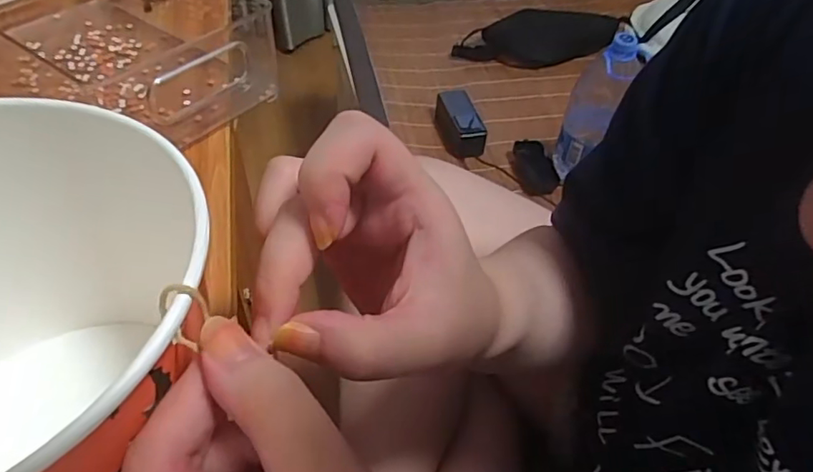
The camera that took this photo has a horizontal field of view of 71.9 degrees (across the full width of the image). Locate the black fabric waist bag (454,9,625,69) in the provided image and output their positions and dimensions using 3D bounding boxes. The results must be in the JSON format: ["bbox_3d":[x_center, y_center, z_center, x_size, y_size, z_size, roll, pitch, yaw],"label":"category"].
[{"bbox_3d":[0.276,-0.425,1.186,0.354,0.058,0.158,-4,47,-7],"label":"black fabric waist bag"}]

